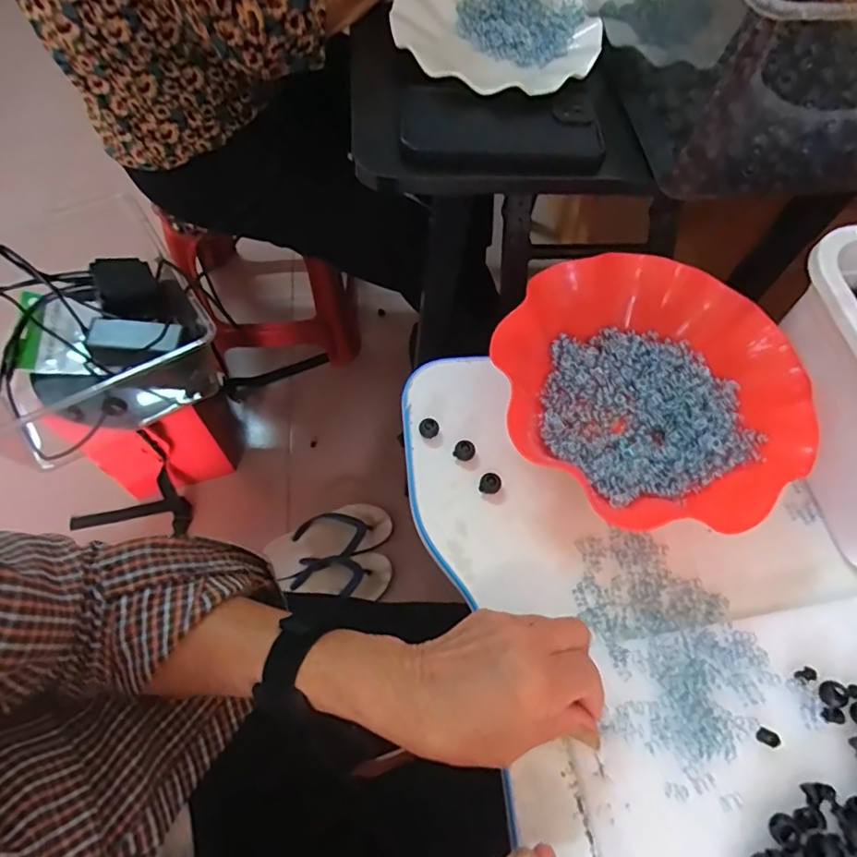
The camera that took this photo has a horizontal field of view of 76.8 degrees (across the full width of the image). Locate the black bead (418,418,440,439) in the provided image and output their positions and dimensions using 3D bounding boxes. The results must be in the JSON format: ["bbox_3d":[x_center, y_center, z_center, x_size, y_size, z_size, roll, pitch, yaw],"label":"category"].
[{"bbox_3d":[0.001,0.001,0.423,0.015,0.012,0.014,0,64,0],"label":"black bead"}]

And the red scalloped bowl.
[{"bbox_3d":[0.163,-0.031,0.417,0.212,0.057,0.213,0,64,0],"label":"red scalloped bowl"}]

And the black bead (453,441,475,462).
[{"bbox_3d":[0.028,0.017,0.417,0.016,0.011,0.014,14,65,6],"label":"black bead"}]

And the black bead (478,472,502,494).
[{"bbox_3d":[0.046,0.041,0.406,0.015,0.011,0.014,0,64,0],"label":"black bead"}]

